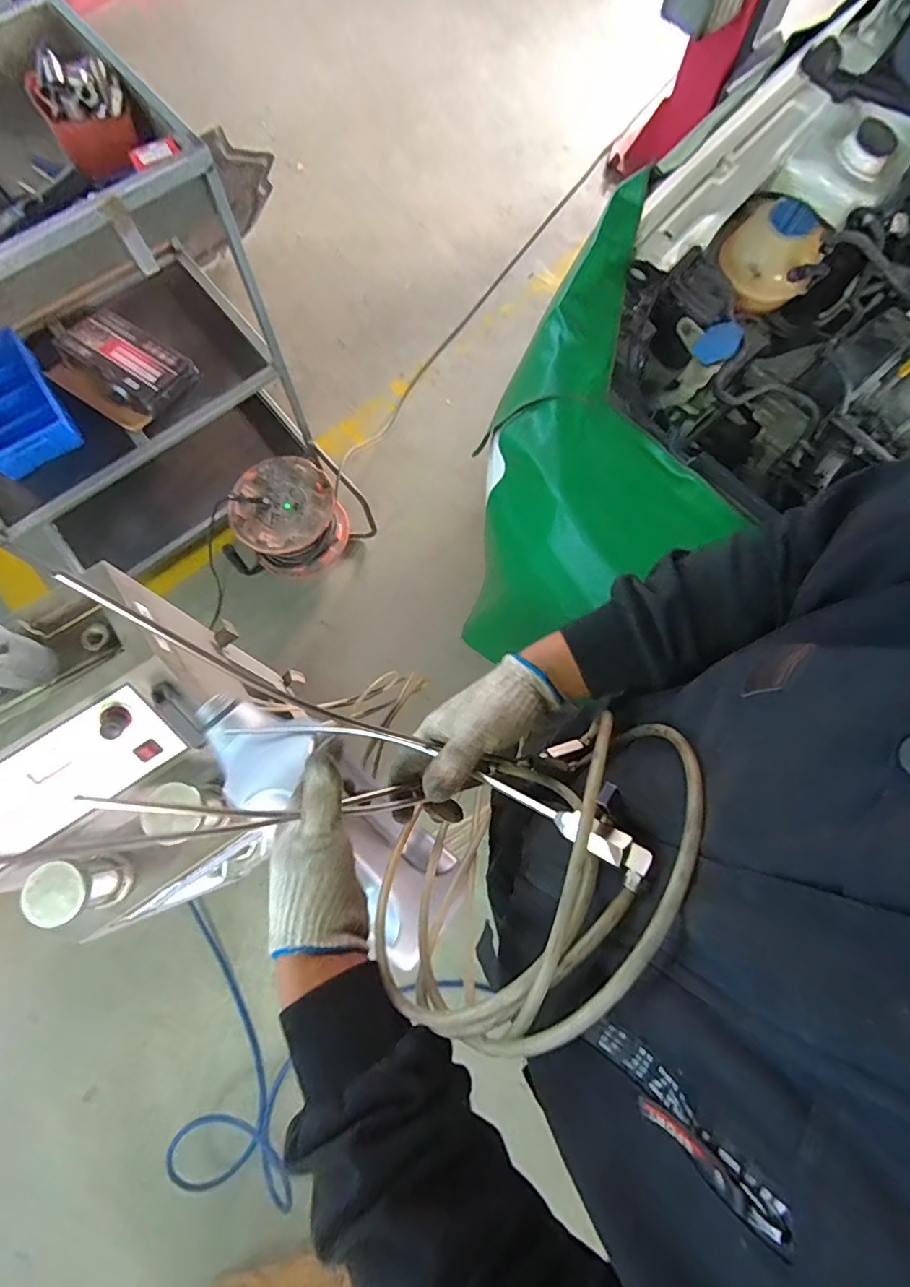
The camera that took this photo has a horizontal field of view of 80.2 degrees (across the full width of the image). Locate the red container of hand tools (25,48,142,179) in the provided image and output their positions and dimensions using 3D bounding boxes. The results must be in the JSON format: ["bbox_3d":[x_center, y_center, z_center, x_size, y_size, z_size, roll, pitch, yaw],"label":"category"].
[{"bbox_3d":[-0.675,-0.972,0.994,0.141,0.102,0.163,-33,77,-8],"label":"red container of hand tools"}]

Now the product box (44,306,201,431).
[{"bbox_3d":[-0.846,-0.698,1.354,0.303,0.078,0.246,34,77,9],"label":"product box"}]

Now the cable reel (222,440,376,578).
[{"bbox_3d":[-0.499,-0.366,1.635,0.410,0.221,0.313,-37,78,-9],"label":"cable reel"}]

